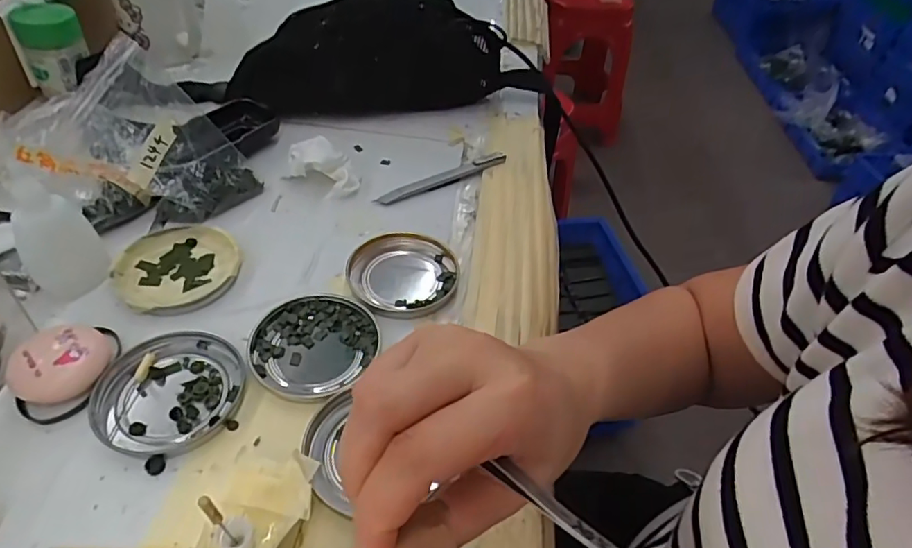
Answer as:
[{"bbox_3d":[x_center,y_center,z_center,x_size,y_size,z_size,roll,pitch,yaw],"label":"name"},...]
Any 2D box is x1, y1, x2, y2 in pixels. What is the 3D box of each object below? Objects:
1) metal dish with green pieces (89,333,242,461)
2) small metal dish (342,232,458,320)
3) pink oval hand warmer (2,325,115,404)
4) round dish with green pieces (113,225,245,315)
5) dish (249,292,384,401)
[{"bbox_3d":[-0.165,0.067,0.316,0.074,0.007,0.077,3,45,-3],"label":"metal dish with green pieces"},{"bbox_3d":[-0.039,0.002,0.398,0.077,0.015,0.079,3,45,-3],"label":"small metal dish"},{"bbox_3d":[-0.225,0.051,0.312,0.045,0.021,0.044,0,46,-6],"label":"pink oval hand warmer"},{"bbox_3d":[-0.193,-0.005,0.382,0.079,0.009,0.079,3,45,-3],"label":"round dish with green pieces"},{"bbox_3d":[-0.091,0.043,0.348,0.075,0.007,0.077,3,45,-3],"label":"dish"}]

